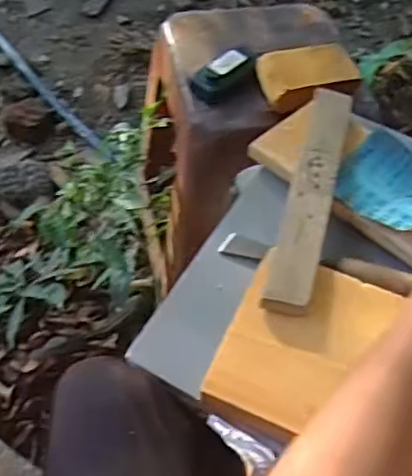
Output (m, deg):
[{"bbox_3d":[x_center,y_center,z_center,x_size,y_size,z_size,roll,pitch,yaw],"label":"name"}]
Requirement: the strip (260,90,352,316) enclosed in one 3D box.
[{"bbox_3d":[0.110,-0.056,0.637,0.044,0.021,0.301,15,57,6],"label":"strip"}]

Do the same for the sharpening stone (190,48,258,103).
[{"bbox_3d":[0.026,-0.210,0.792,0.089,0.034,0.042,-39,66,-25],"label":"sharpening stone"}]

